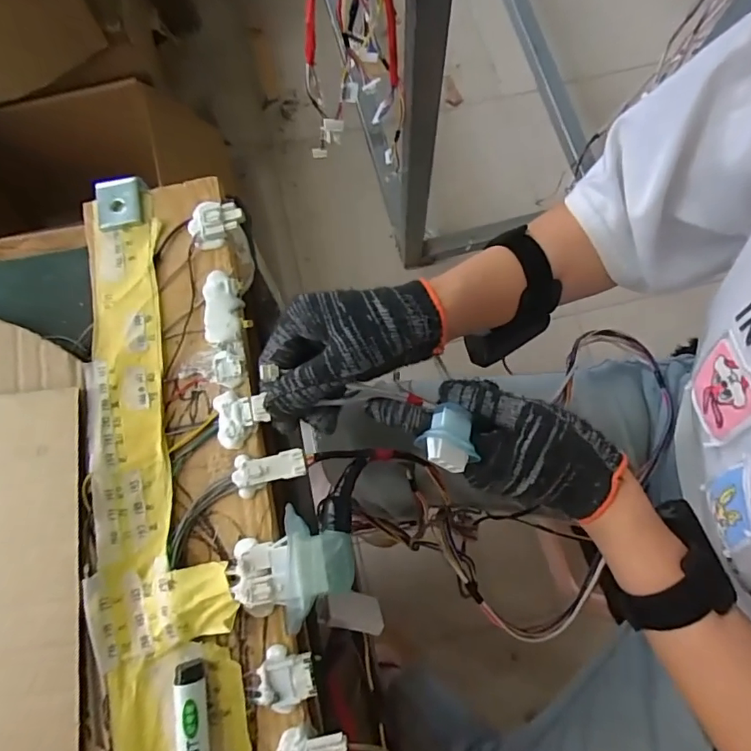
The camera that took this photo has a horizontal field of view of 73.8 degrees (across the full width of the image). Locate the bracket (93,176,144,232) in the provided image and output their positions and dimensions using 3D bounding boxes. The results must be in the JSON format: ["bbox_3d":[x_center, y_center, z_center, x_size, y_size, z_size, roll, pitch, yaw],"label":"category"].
[{"bbox_3d":[-0.184,-0.124,0.359,0.033,0.007,0.040,-12,78,-2],"label":"bracket"}]

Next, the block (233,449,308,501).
[{"bbox_3d":[-0.064,0.058,0.303,0.044,0.009,0.024,-12,78,-2],"label":"block"}]

